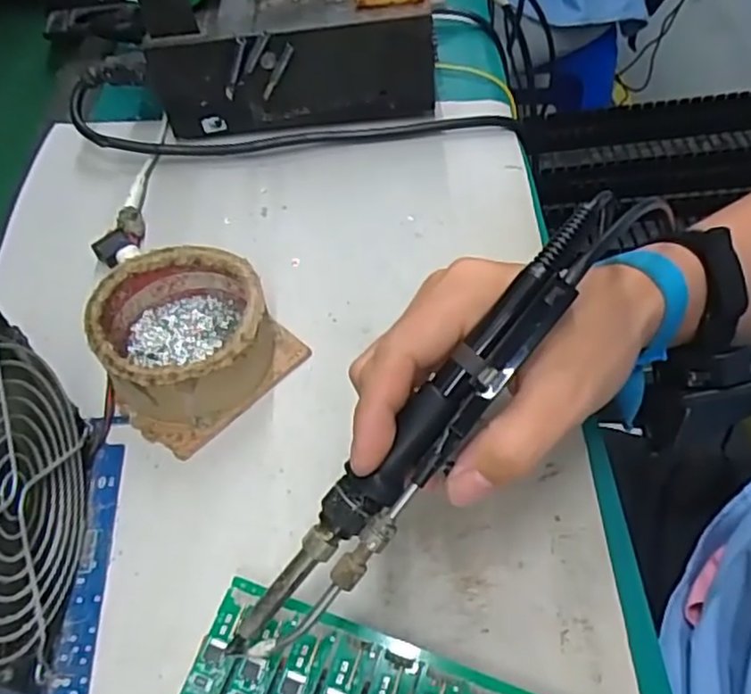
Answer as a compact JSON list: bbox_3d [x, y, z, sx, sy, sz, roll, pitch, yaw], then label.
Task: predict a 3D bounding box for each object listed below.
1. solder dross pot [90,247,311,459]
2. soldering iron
[{"bbox_3d":[-0.096,-0.006,0.345,0.088,0.043,0.085,-40,62,-23],"label":"solder dross pot"},{"bbox_3d":[0.025,0.029,0.254,0.028,0.024,0.222,40,93,26],"label":"soldering iron"}]

